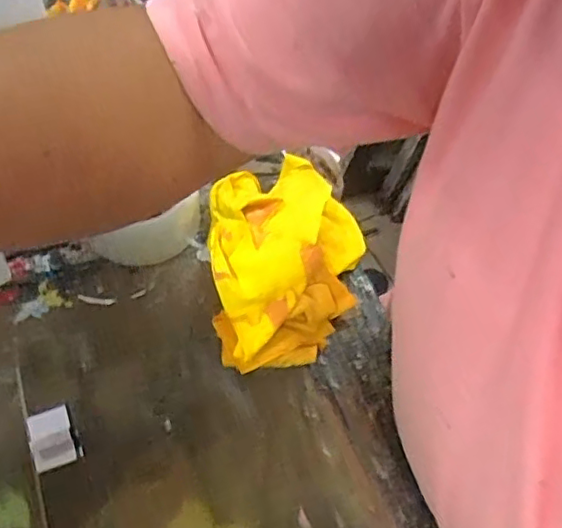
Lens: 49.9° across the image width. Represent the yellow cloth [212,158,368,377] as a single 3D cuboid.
[{"bbox_3d":[0.008,-0.003,0.493,0.127,0.049,0.173,-3,56,-7],"label":"yellow cloth"}]

